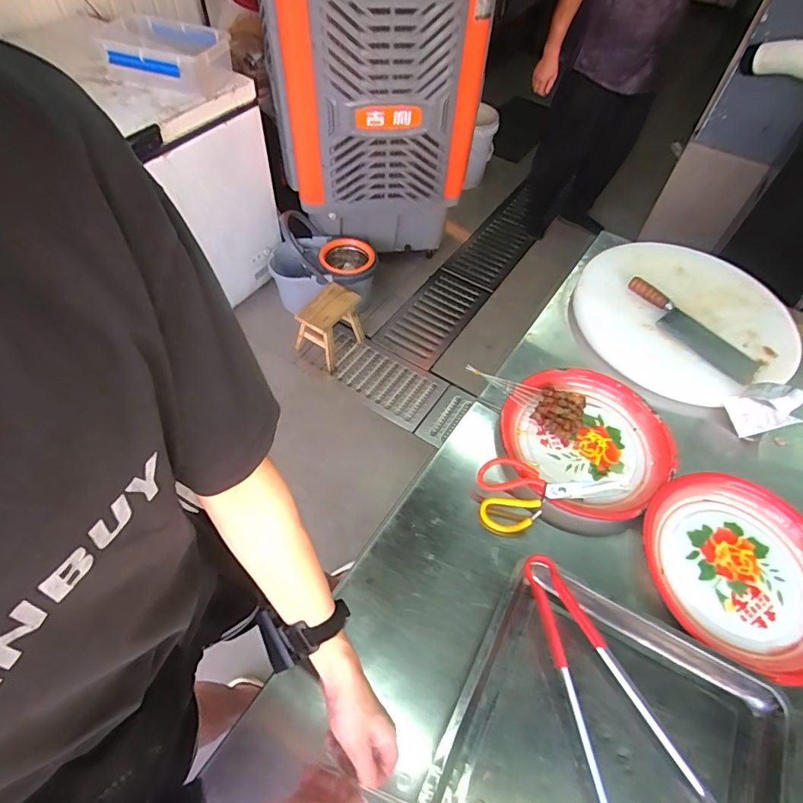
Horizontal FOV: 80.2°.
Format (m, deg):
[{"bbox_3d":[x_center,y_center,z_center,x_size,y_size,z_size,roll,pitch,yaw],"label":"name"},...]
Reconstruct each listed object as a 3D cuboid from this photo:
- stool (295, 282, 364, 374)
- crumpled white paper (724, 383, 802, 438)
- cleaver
[{"bbox_3d":[-0.284,-0.316,1.927,0.191,0.270,0.261,32,59,17],"label":"stool"},{"bbox_3d":[0.673,0.012,0.890,0.091,0.089,0.091,4,55,-1],"label":"crumpled white paper"},{"bbox_3d":[0.606,-0.159,1.010,0.095,0.030,0.310,-33,63,-24],"label":"cleaver"}]

